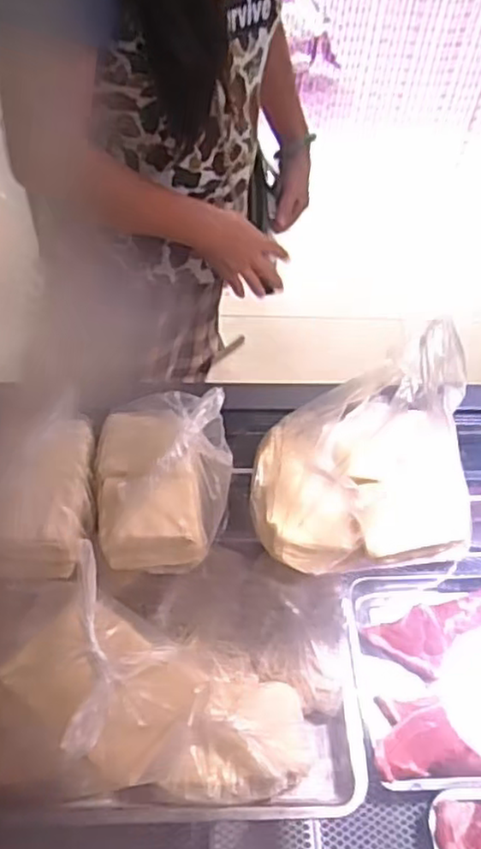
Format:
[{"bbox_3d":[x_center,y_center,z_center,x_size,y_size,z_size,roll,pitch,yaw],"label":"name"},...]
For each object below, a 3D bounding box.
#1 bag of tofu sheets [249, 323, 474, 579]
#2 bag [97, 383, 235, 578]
[{"bbox_3d":[0.129,0.026,0.646,0.209,0.207,0.141,-2,53,-7],"label":"bag of tofu sheets"},{"bbox_3d":[-0.079,0.048,0.705,0.135,0.096,0.177,-3,53,-7],"label":"bag"}]

